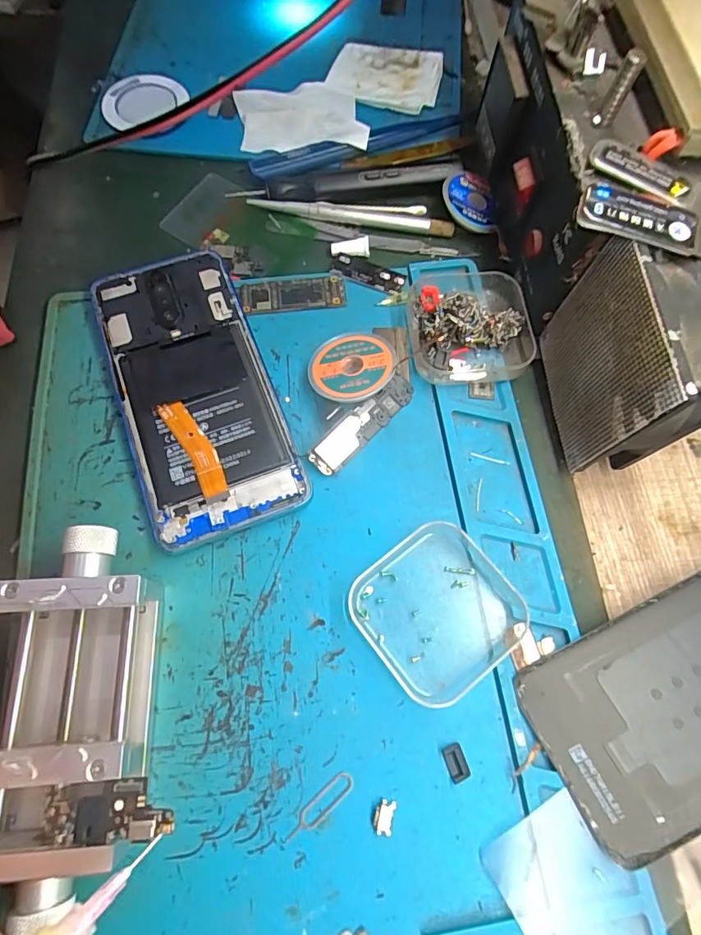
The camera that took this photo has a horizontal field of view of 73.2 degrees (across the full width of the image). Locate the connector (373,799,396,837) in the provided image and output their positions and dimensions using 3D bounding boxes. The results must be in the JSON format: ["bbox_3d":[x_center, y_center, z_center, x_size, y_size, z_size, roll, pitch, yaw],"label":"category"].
[{"bbox_3d":[0.013,0.138,0.186,0.008,0.004,0.012,15,70,3],"label":"connector"}]

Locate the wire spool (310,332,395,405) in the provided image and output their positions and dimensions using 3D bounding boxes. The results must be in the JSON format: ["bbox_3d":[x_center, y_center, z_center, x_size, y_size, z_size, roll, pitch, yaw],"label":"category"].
[{"bbox_3d":[0.001,-0.053,0.246,0.044,0.006,0.040,-6,63,12],"label":"wire spool"}]

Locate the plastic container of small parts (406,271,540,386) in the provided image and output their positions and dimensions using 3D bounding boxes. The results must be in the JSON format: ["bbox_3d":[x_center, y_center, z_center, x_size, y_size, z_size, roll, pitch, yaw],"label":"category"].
[{"bbox_3d":[0.066,-0.076,0.254,0.064,0.024,0.061,-3,70,-3],"label":"plastic container of small parts"}]

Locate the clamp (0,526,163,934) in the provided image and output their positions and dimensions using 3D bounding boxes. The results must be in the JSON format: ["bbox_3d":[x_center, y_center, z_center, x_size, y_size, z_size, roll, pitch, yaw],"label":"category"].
[{"bbox_3d":[-0.109,0.090,0.185,0.056,0.033,0.127,-2,70,-3],"label":"clamp"}]

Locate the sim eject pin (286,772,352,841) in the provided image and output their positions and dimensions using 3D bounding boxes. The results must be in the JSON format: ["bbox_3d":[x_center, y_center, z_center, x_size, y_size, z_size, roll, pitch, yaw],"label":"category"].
[{"bbox_3d":[-0.012,0.136,0.188,0.033,0.004,0.009,-42,77,-14],"label":"sim eject pin"}]

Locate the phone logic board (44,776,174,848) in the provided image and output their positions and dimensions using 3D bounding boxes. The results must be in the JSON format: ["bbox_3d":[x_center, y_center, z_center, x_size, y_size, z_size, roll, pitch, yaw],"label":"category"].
[{"bbox_3d":[-0.082,0.117,0.161,0.042,0.004,0.018,-1,67,-3],"label":"phone logic board"}]

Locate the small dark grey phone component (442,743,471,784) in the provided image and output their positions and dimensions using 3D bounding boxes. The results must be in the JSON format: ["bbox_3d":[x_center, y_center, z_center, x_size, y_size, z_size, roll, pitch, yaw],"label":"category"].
[{"bbox_3d":[0.044,0.121,0.193,0.008,0.004,0.013,-16,71,-8],"label":"small dark grey phone component"}]

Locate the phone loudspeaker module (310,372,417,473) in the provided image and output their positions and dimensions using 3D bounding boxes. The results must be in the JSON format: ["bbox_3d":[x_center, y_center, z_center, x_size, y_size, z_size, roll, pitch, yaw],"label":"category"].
[{"bbox_3d":[0.007,-0.023,0.242,0.066,0.004,0.017,-44,100,-17],"label":"phone loudspeaker module"}]

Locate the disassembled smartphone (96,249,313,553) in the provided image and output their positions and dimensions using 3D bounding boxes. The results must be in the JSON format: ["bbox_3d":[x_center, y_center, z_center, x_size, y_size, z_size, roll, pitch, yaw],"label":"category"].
[{"bbox_3d":[-0.082,-0.042,0.246,0.074,0.011,0.159,-20,72,-9],"label":"disassembled smartphone"}]

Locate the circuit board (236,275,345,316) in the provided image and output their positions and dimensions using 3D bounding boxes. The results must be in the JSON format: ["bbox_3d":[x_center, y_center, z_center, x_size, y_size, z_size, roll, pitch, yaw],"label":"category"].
[{"bbox_3d":[-0.034,-0.099,0.270,0.059,0.006,0.021,-8,70,-5],"label":"circuit board"}]

